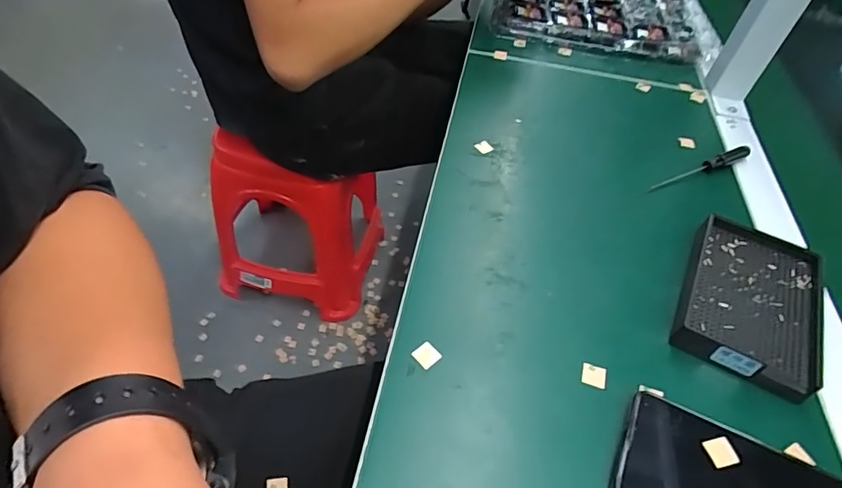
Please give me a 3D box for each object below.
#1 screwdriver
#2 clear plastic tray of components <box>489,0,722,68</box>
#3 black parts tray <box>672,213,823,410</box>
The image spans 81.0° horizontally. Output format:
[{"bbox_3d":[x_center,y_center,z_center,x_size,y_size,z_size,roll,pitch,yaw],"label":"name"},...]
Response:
[{"bbox_3d":[0.278,-0.076,0.494,0.137,0.014,0.011,-18,53,-20],"label":"screwdriver"},{"bbox_3d":[0.259,-0.351,0.727,0.292,0.035,0.260,10,49,1],"label":"clear plastic tray of components"},{"bbox_3d":[0.254,0.041,0.383,0.090,0.023,0.139,25,51,15],"label":"black parts tray"}]

